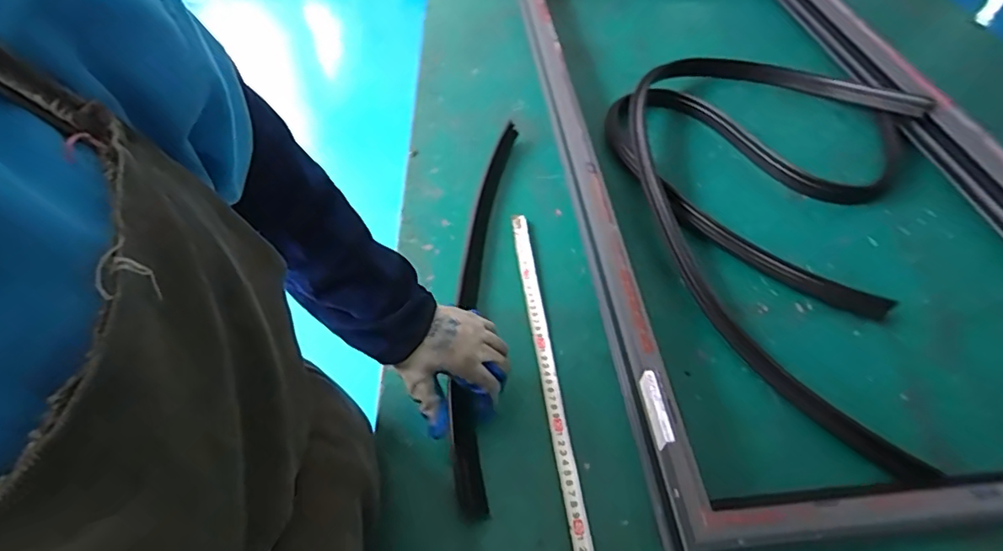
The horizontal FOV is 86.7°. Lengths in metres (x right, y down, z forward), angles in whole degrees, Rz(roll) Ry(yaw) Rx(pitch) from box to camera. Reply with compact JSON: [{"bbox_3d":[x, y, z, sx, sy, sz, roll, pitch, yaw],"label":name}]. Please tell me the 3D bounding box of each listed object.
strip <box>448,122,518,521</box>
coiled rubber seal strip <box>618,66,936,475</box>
[{"bbox_3d":[-0.018,0.001,0.672,0.057,0.040,0.563,2,49,1],"label":"strip"},{"bbox_3d":[0.450,-0.118,0.750,0.514,0.053,0.725,-12,53,-10],"label":"coiled rubber seal strip"}]

